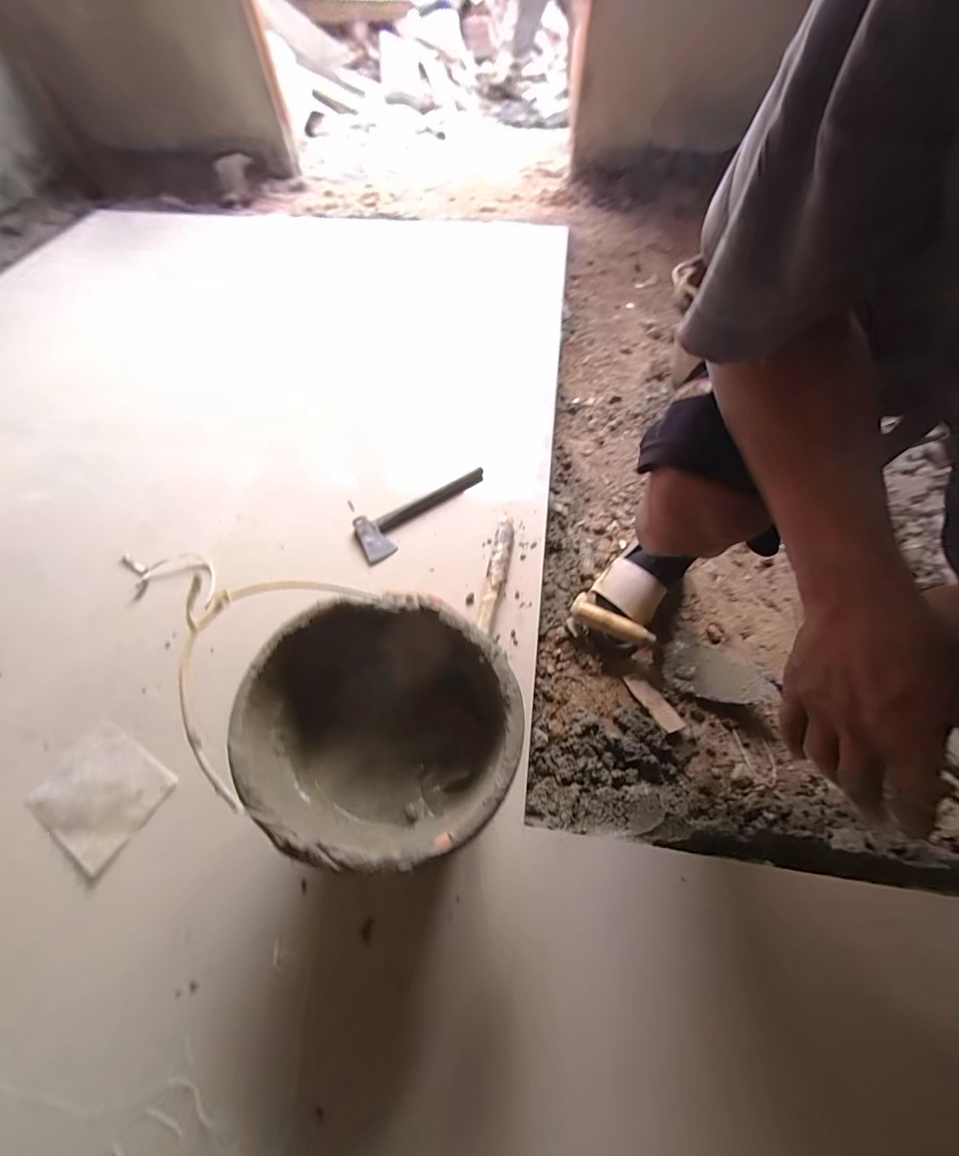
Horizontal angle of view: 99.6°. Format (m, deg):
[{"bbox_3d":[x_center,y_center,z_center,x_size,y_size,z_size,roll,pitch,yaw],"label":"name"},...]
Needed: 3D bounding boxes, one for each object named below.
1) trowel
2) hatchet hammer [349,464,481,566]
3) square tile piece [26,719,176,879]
[{"bbox_3d":[0.289,0.110,0.628,0.305,0.040,0.087,24,62,15],"label":"trowel"},{"bbox_3d":[-0.107,-0.134,0.770,0.275,0.025,0.097,-33,64,-17],"label":"hatchet hammer"},{"bbox_3d":[-0.505,0.284,0.540,0.161,0.009,0.121,27,63,16],"label":"square tile piece"}]

